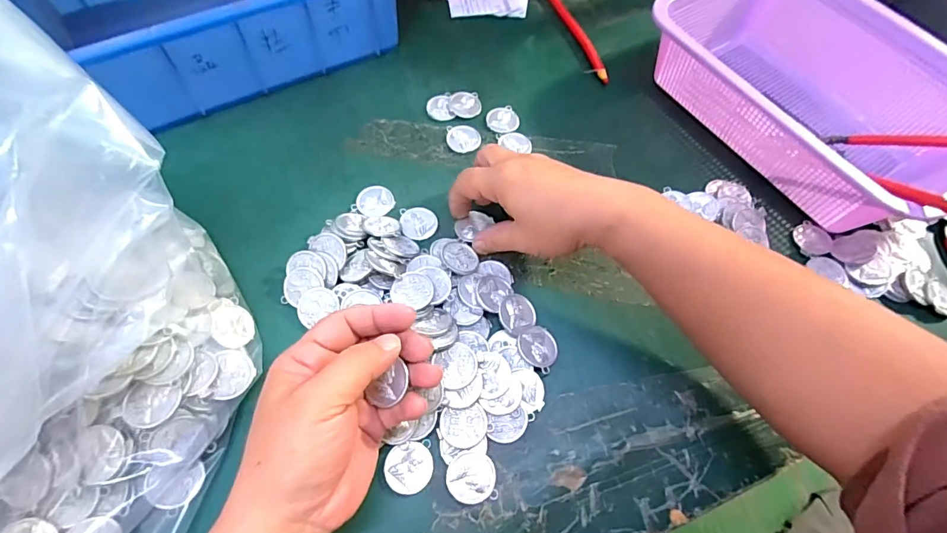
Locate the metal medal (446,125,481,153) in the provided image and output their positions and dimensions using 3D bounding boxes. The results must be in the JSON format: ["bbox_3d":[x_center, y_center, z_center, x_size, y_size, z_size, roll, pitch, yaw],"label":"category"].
[{"bbox_3d":[-0.009,-0.114,0.398,0.029,0.004,0.028,-7,64,-7],"label":"metal medal"}]

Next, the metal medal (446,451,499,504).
[{"bbox_3d":[-0.001,0.128,0.274,0.029,0.004,0.027,-5,67,-9],"label":"metal medal"}]

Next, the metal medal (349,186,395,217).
[{"bbox_3d":[-0.079,-0.053,0.362,0.030,0.004,0.031,1,63,-3],"label":"metal medal"}]

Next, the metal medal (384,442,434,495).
[{"bbox_3d":[-0.039,0.123,0.276,0.029,0.004,0.028,-6,64,-7],"label":"metal medal"}]

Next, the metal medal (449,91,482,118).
[{"bbox_3d":[-0.007,-0.150,0.415,0.029,0.004,0.030,-3,63,-5],"label":"metal medal"}]

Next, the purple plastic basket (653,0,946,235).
[{"bbox_3d":[0.290,-0.151,0.395,0.186,0.075,0.259,-32,69,-18],"label":"purple plastic basket"}]

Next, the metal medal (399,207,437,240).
[{"bbox_3d":[-0.043,-0.035,0.356,0.028,0.004,0.030,1,63,-3],"label":"metal medal"}]

